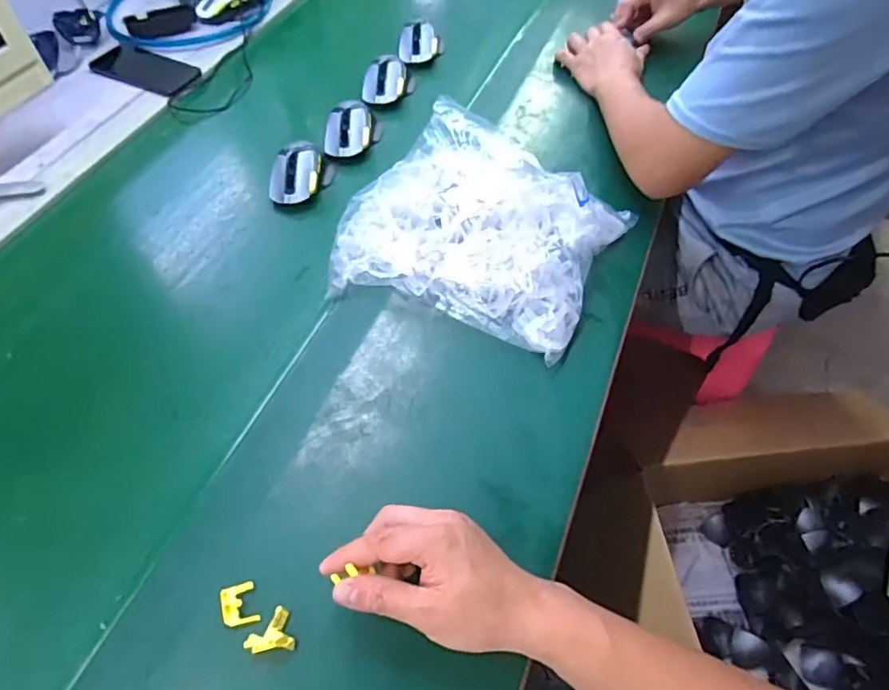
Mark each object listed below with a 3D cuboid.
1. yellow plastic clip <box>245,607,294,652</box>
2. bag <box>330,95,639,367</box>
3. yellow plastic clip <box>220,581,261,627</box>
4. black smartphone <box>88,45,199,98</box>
[{"bbox_3d":[-0.133,0.219,0.435,0.034,0.015,0.030,-14,57,-12],"label":"yellow plastic clip"},{"bbox_3d":[0.044,-0.143,0.674,0.302,0.053,0.304,25,58,15],"label":"bag"},{"bbox_3d":[-0.159,0.202,0.446,0.025,0.010,0.030,-14,57,-12],"label":"yellow plastic clip"},{"bbox_3d":[-0.461,-0.425,0.888,0.168,0.007,0.078,22,57,12],"label":"black smartphone"}]

